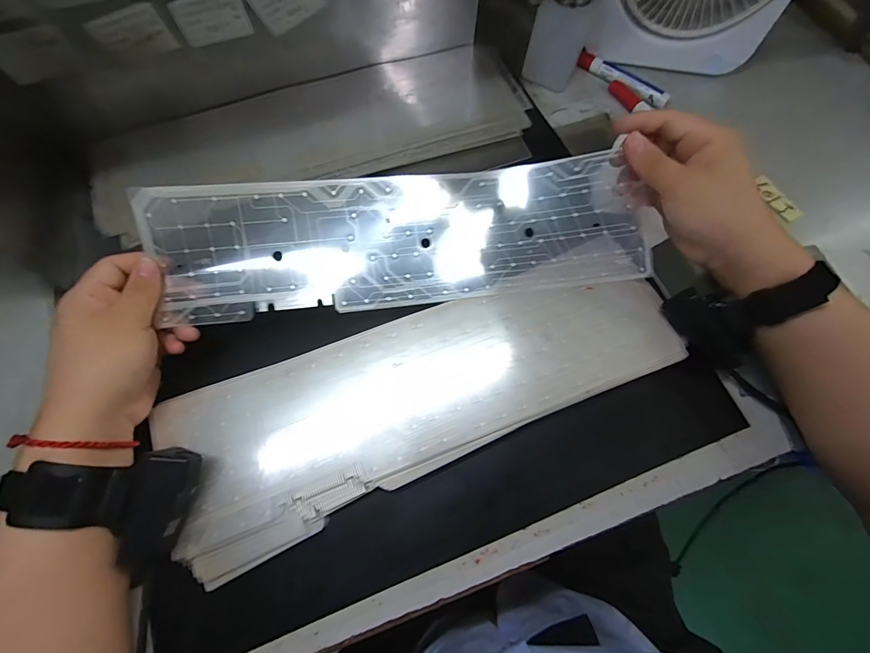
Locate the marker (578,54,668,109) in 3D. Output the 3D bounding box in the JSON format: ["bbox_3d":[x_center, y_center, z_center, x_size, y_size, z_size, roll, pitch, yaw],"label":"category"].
[{"bbox_3d":[0.216,-0.284,0.443,0.112,0.013,0.016,42,74,14],"label":"marker"}]

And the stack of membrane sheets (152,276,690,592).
[{"bbox_3d":[-0.001,0.046,0.311,0.405,0.012,0.128,-22,72,-8],"label":"stack of membrane sheets"}]

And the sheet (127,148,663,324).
[{"bbox_3d":[-0.021,-0.075,0.324,0.398,0.021,0.108,-7,89,-6],"label":"sheet"}]

